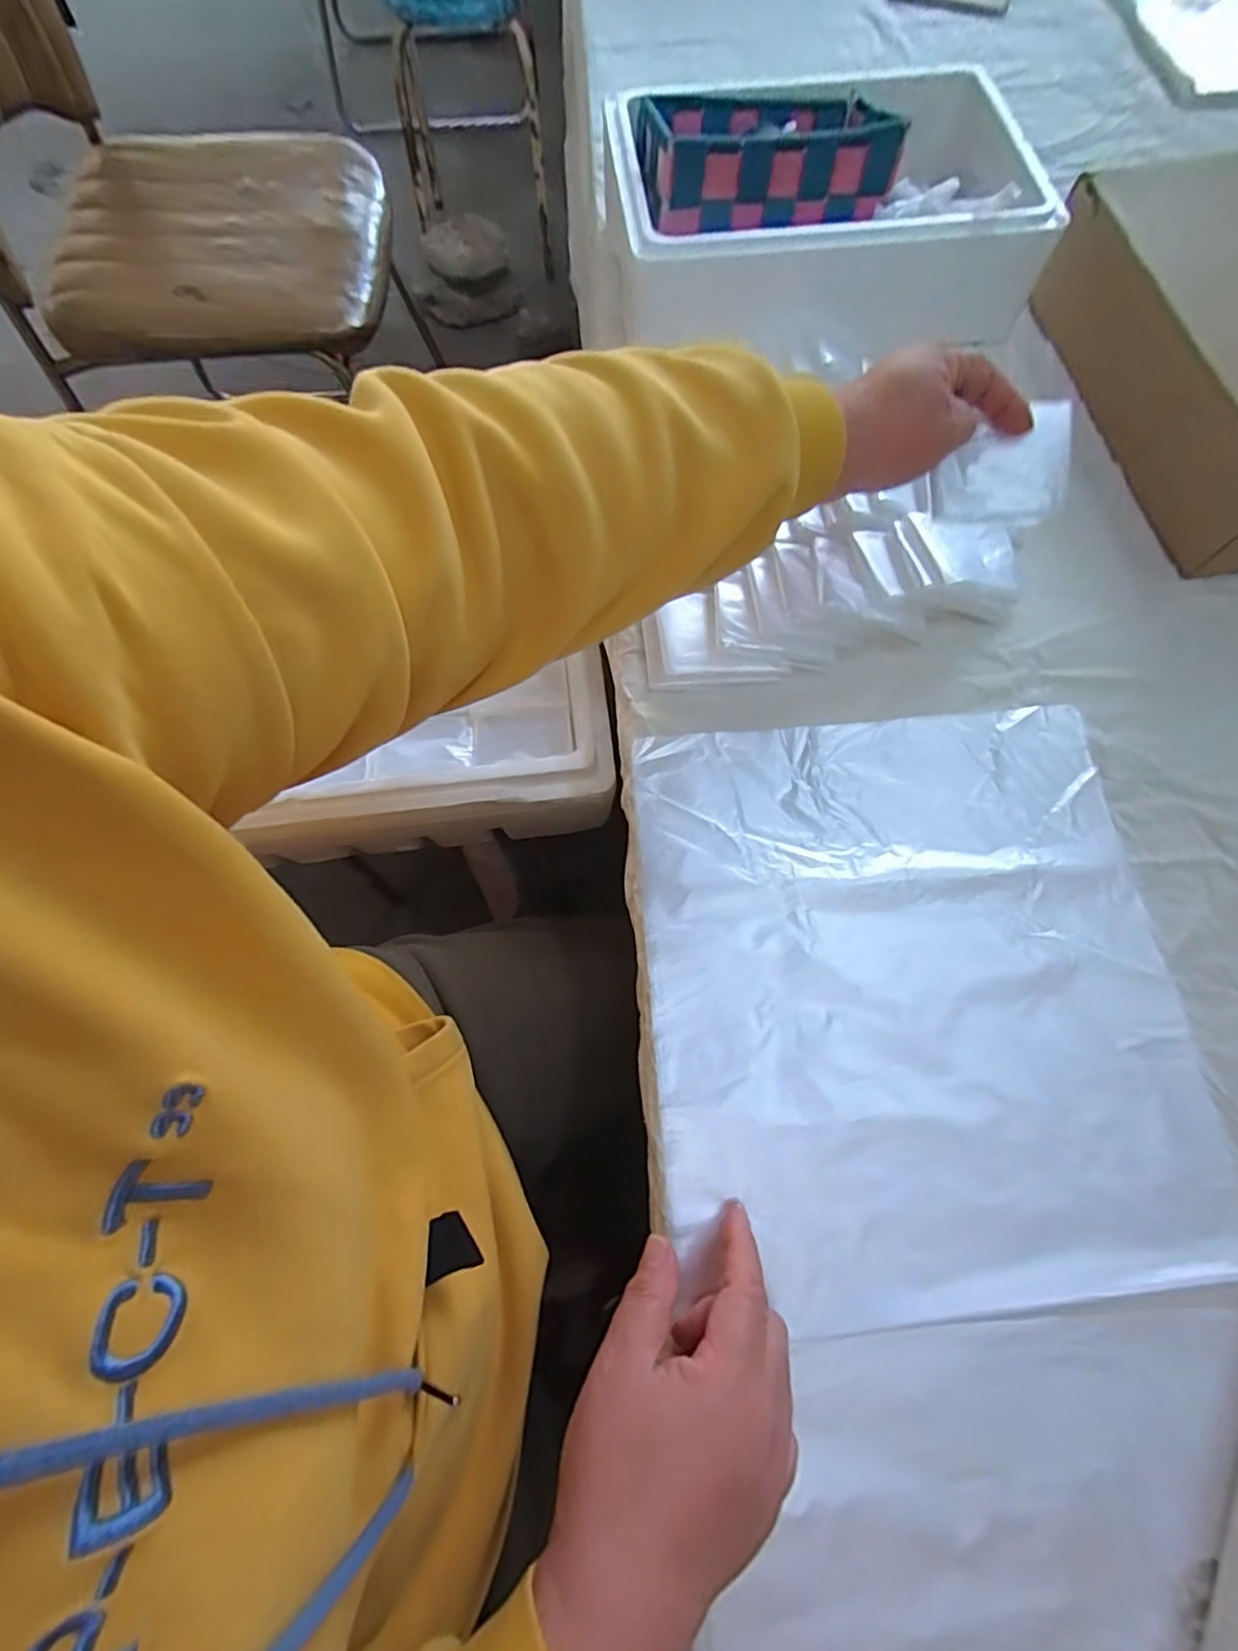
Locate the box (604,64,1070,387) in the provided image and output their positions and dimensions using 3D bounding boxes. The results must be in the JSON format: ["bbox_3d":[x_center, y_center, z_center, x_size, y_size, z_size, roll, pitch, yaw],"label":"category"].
[{"bbox_3d":[0.162,-0.495,0.525,0.340,0.113,0.213,-7,71,-3],"label":"box"}]

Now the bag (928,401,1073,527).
[{"bbox_3d":[0.225,-0.212,0.383,0.078,0.015,0.061,-3,93,6],"label":"bag"}]

